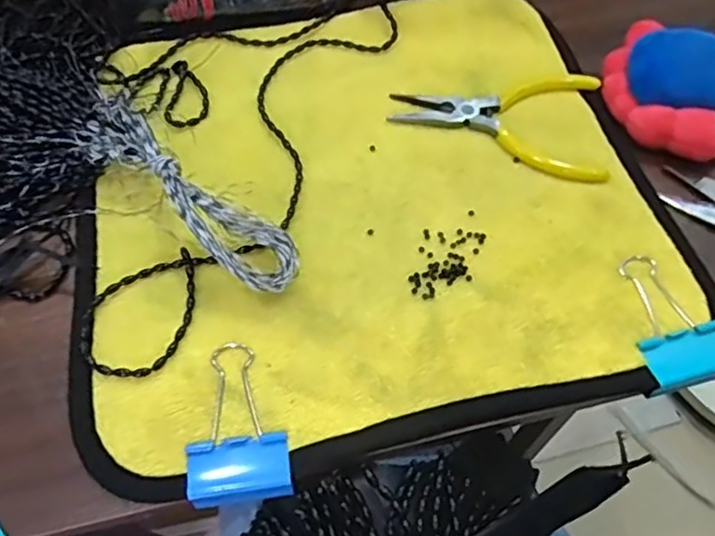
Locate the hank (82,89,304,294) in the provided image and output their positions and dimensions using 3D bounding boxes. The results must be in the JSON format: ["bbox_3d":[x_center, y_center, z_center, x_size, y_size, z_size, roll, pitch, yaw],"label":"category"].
[{"bbox_3d":[-0.088,-0.043,0.304,0.040,0.024,0.154,-39,66,-23],"label":"hank"}]

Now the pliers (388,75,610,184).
[{"bbox_3d":[0.077,-0.084,0.351,0.114,0.004,0.076,8,58,4],"label":"pliers"}]

